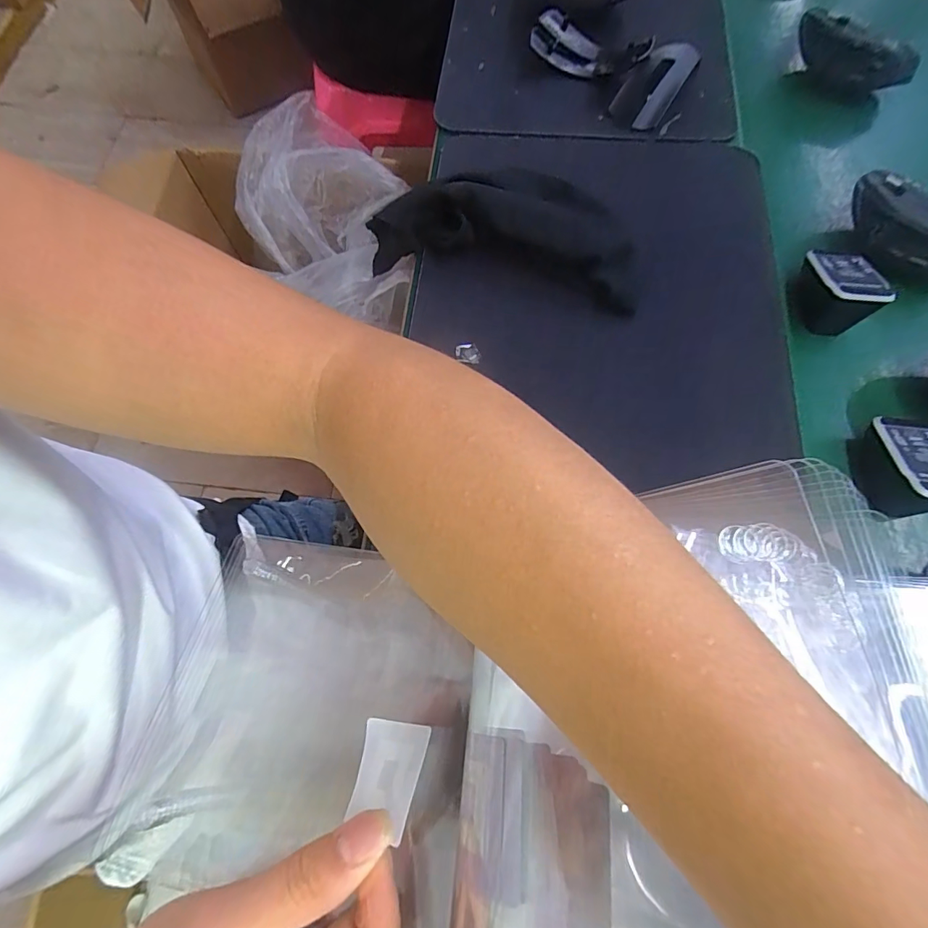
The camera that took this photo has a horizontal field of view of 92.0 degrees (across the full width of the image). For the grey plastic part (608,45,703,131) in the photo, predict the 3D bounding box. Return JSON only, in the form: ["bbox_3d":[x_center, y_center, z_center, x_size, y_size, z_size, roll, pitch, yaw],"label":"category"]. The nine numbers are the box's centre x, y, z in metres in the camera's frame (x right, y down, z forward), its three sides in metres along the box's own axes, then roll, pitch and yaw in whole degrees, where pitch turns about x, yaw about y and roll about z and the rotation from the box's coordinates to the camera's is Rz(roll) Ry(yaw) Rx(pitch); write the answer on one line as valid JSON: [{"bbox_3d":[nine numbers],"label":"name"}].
[{"bbox_3d":[0.187,-0.373,0.441,0.052,0.030,0.093,31,74,9],"label":"grey plastic part"}]

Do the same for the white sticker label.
[{"bbox_3d":[-0.034,0.132,0.192,0.006,0.038,0.038,41,47,-29],"label":"white sticker label"}]

